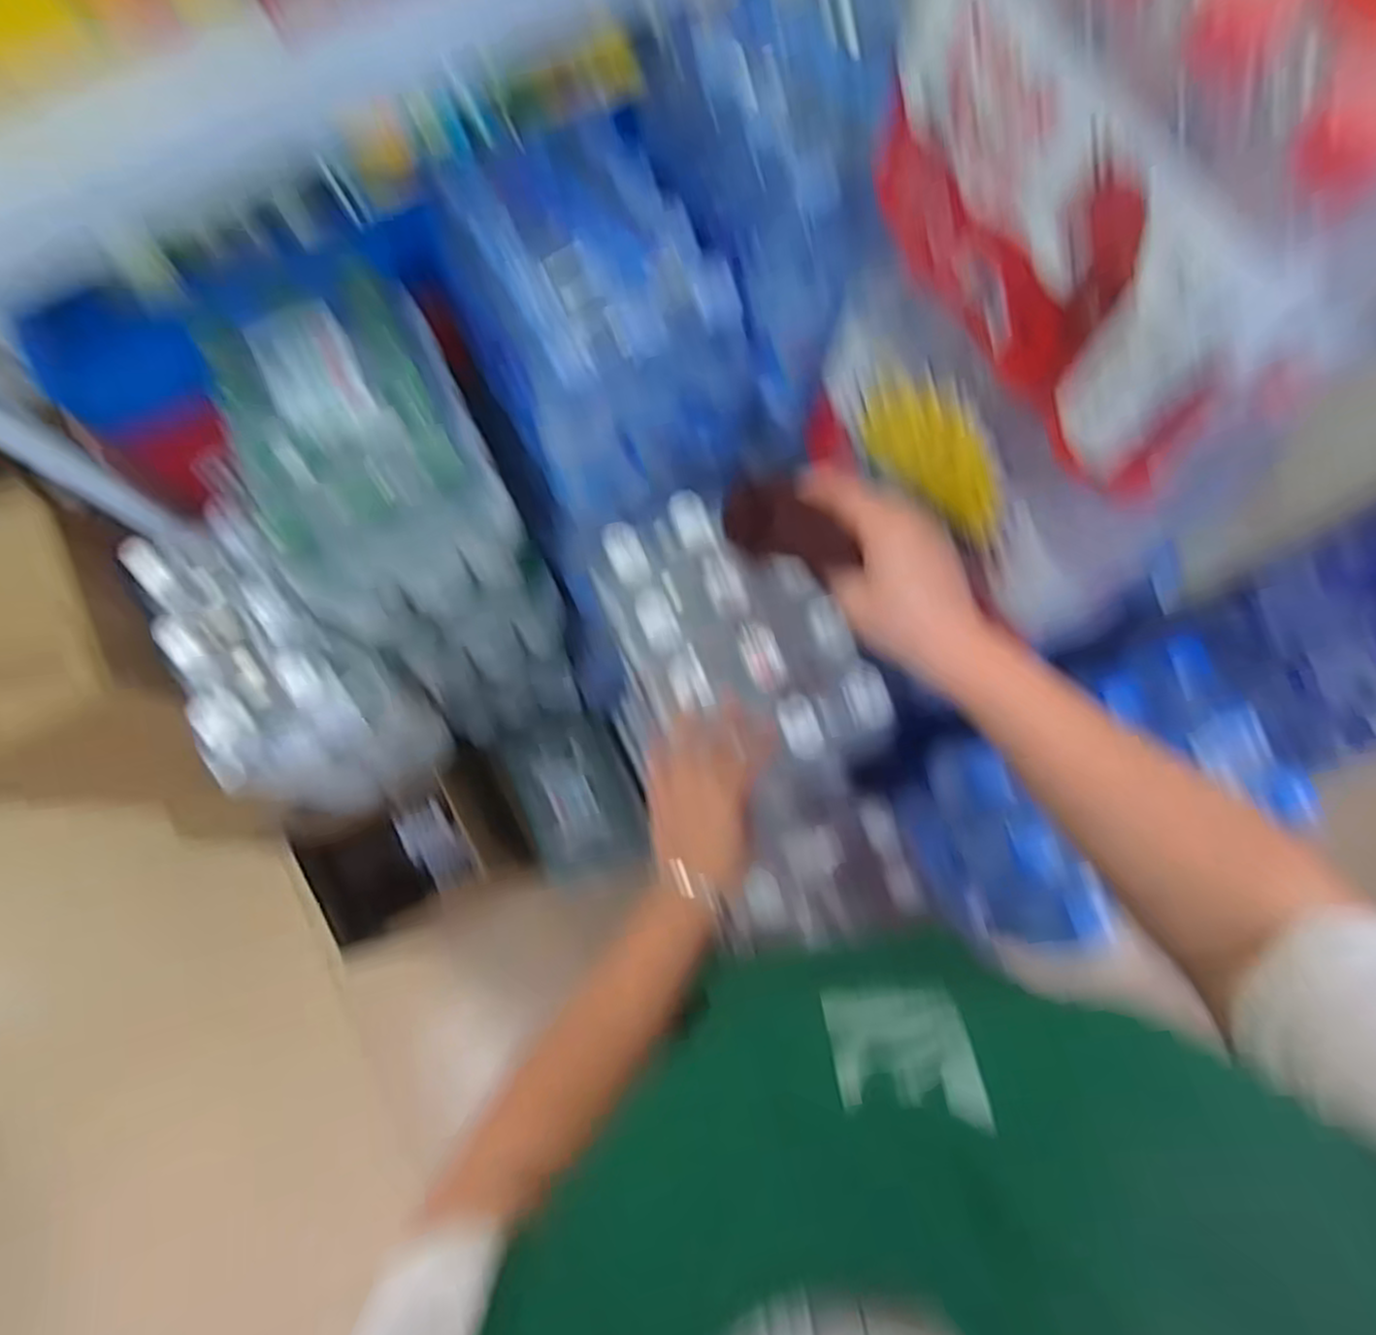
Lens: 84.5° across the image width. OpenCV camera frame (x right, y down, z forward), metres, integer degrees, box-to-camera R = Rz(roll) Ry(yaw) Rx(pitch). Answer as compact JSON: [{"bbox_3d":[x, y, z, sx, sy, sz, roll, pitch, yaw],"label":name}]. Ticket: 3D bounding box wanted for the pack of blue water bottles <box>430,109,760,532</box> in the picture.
[{"bbox_3d":[-0.076,-0.288,0.647,0.187,0.184,0.232,-29,76,-6],"label":"pack of blue water bottles"}]

